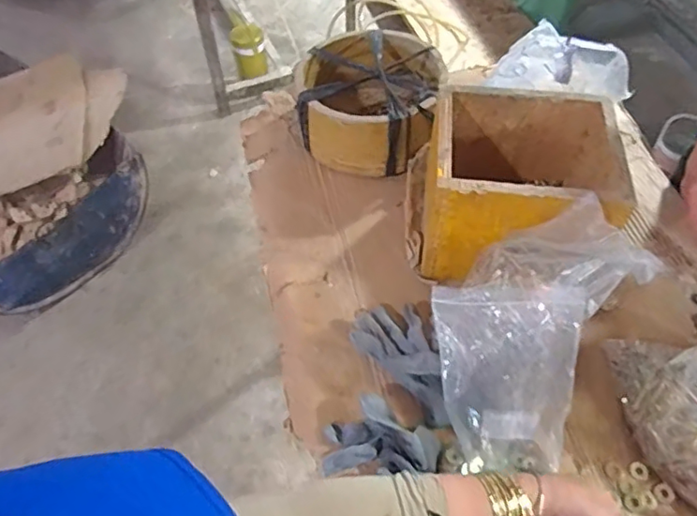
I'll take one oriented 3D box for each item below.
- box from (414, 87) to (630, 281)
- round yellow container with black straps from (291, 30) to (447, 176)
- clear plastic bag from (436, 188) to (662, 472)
[{"bbox_3d":[0.200,-0.084,0.704,0.217,0.158,0.186,6,54,4],"label":"box"},{"bbox_3d":[0.029,-0.236,0.866,0.201,0.115,0.216,0,54,0],"label":"round yellow container with black straps"},{"bbox_3d":[0.188,0.067,0.602,0.177,0.133,0.259,27,58,19],"label":"clear plastic bag"}]

